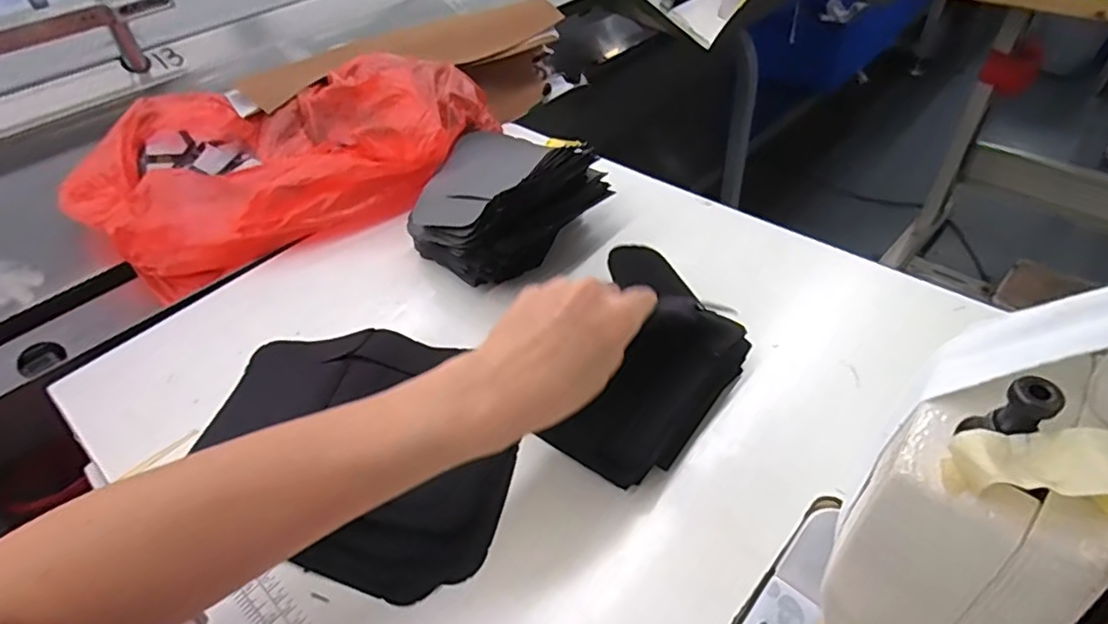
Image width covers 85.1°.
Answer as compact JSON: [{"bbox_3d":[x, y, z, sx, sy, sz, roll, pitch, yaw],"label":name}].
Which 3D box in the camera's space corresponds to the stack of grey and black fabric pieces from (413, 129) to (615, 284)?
[{"bbox_3d":[-0.044,-0.101,0.548,0.158,0.081,0.137,-35,50,-28],"label":"stack of grey and black fabric pieces"}]

